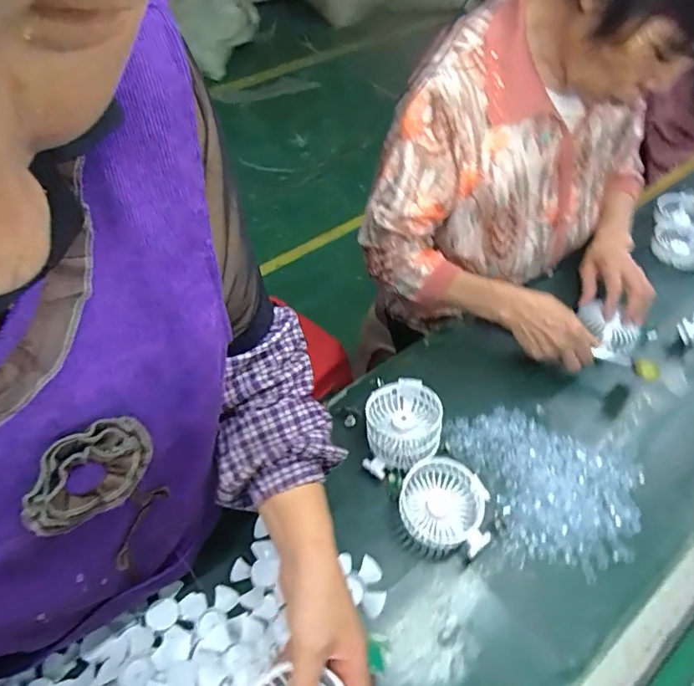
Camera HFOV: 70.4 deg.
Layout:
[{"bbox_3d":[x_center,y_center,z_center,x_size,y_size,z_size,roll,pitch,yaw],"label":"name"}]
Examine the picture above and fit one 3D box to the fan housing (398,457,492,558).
[{"bbox_3d":[0.107,0.184,0.557,0.096,0.047,0.088,0,52,0],"label":"fan housing"}]

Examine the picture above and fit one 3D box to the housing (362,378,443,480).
[{"bbox_3d":[0.068,0.105,0.609,0.089,0.061,0.108,2,52,1],"label":"housing"}]

